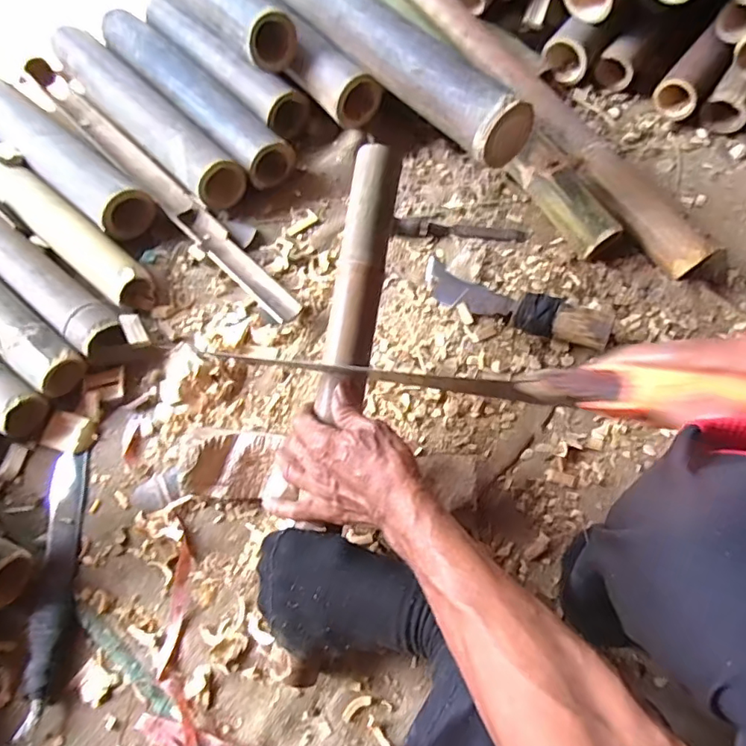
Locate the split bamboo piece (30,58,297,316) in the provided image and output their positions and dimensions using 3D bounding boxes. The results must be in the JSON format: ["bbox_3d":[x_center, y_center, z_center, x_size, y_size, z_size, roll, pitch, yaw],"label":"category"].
[{"bbox_3d":[-0.319,-0.278,0.762,0.043,0.028,0.639,-42,72,-15],"label":"split bamboo piece"}]

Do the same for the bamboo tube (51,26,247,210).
[{"bbox_3d":[-0.335,-0.377,0.783,0.073,0.062,0.413,-41,72,-15],"label":"bamboo tube"}]

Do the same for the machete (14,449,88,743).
[{"bbox_3d":[-0.327,0.210,0.551,0.039,0.024,0.265,-5,66,-1],"label":"machete"}]

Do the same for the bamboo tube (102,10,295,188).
[{"bbox_3d":[-0.274,-0.422,0.814,0.077,0.059,0.410,-40,72,-15],"label":"bamboo tube"}]

